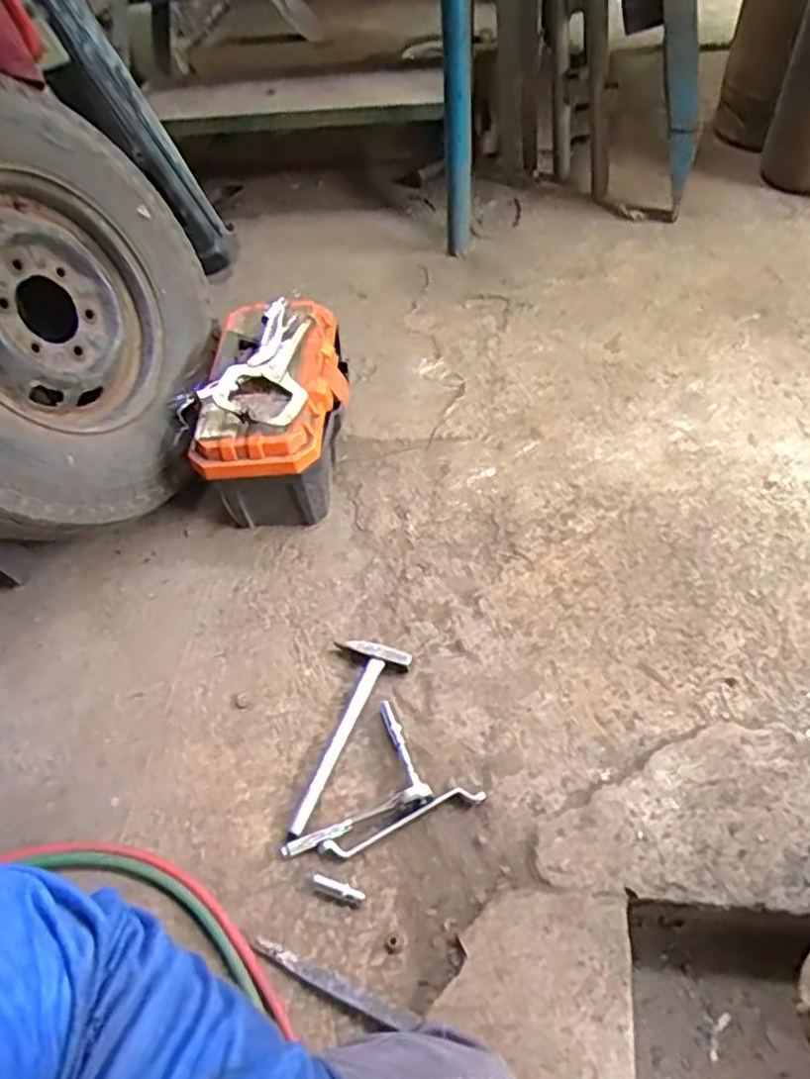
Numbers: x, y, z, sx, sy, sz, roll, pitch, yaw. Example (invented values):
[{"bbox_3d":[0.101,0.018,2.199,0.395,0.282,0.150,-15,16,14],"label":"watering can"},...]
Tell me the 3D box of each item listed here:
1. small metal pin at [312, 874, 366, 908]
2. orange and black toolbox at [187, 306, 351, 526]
[{"bbox_3d":[-0.081,0.419,0.867,0.066,0.009,0.017,17,57,17],"label":"small metal pin"},{"bbox_3d":[-0.212,-0.218,1.249,0.228,0.244,0.380,3,51,9],"label":"orange and black toolbox"}]

